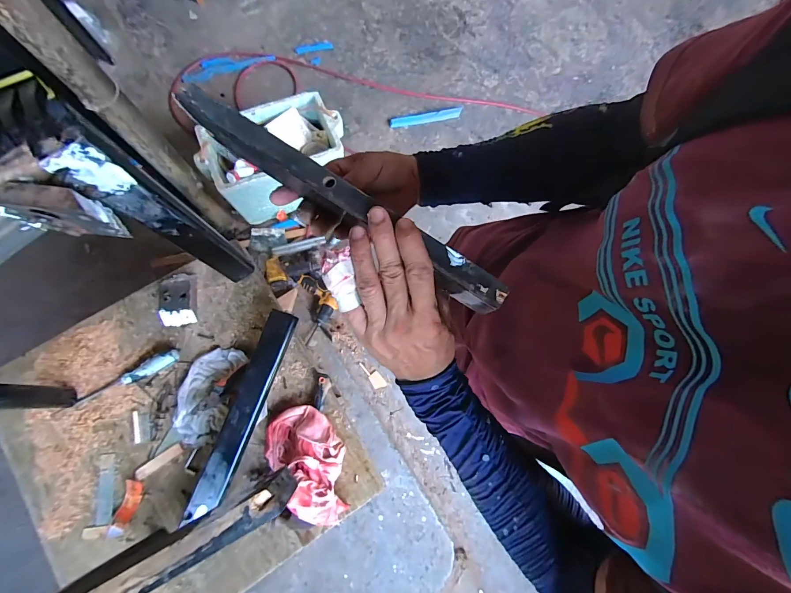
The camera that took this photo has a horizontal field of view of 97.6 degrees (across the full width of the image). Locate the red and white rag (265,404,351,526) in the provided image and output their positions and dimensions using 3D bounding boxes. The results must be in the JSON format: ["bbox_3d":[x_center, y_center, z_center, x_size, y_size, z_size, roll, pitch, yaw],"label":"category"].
[{"bbox_3d":[-0.158,0.307,0.625,0.136,0.067,0.214,-38,80,-10],"label":"red and white rag"}]

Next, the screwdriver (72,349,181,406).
[{"bbox_3d":[-0.520,0.161,0.670,0.206,0.024,0.025,-28,79,-8],"label":"screwdriver"}]

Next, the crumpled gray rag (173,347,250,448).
[{"bbox_3d":[-0.366,0.188,0.665,0.101,0.032,0.184,14,76,1],"label":"crumpled gray rag"}]

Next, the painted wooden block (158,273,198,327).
[{"bbox_3d":[-0.445,0.004,0.713,0.066,0.027,0.107,-3,76,-3],"label":"painted wooden block"}]

